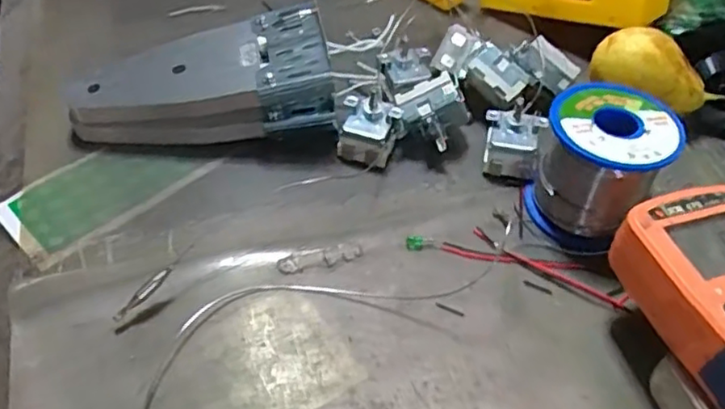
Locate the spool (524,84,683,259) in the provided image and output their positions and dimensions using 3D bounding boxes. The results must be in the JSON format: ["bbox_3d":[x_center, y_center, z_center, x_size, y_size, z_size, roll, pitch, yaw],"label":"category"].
[{"bbox_3d":[0.126,-0.019,0.343,0.060,0.063,0.061,1,48,-1],"label":"spool"}]

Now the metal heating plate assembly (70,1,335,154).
[{"bbox_3d":[-0.099,-0.077,0.387,0.157,0.054,0.074,-4,48,-6],"label":"metal heating plate assembly"}]

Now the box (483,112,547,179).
[{"bbox_3d":[0.089,-0.037,0.381,0.033,0.027,0.033,14,49,10],"label":"box"}]

